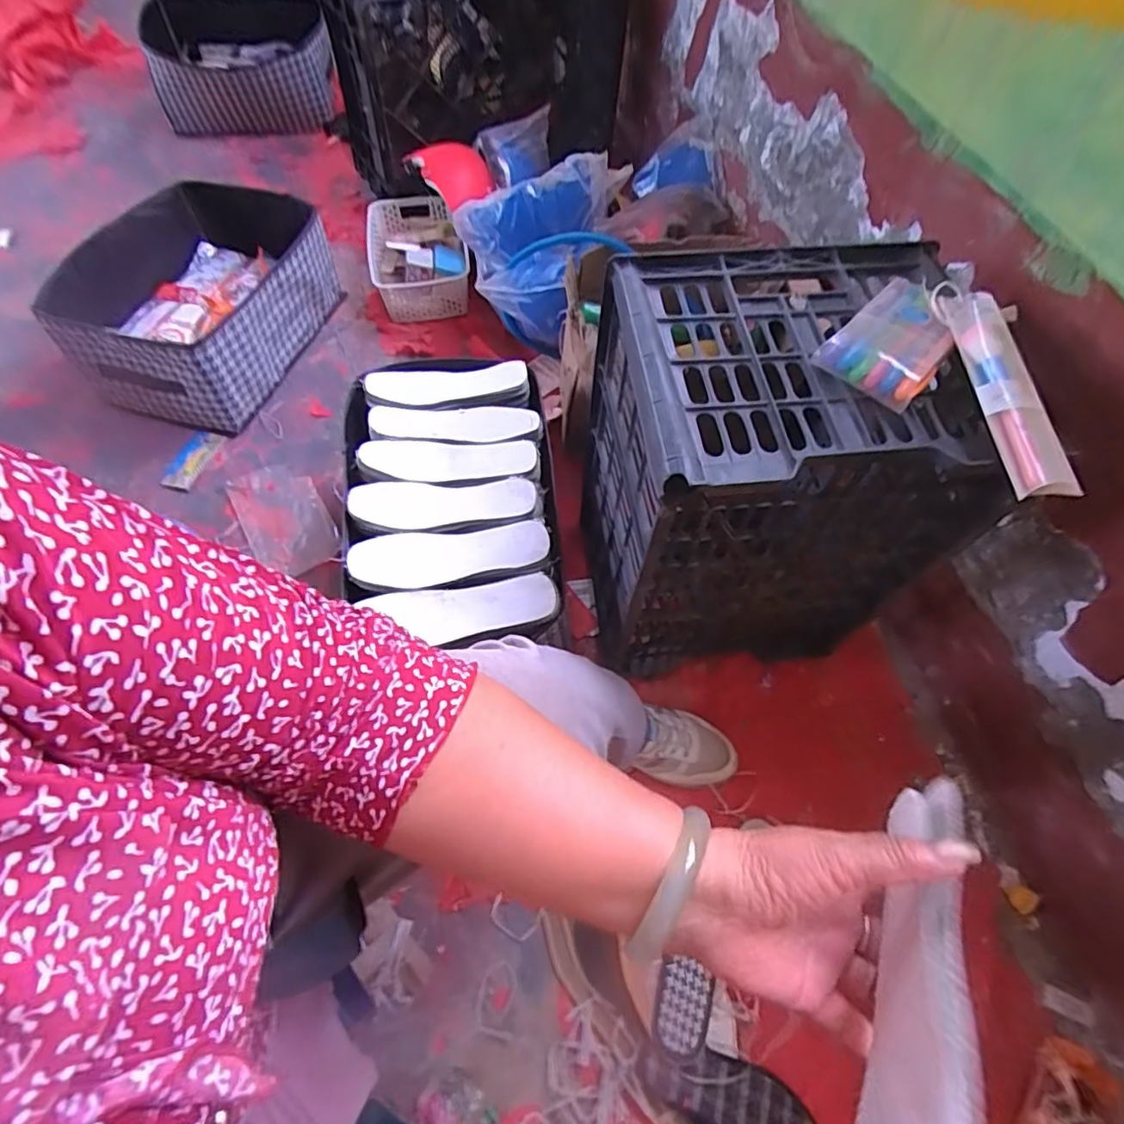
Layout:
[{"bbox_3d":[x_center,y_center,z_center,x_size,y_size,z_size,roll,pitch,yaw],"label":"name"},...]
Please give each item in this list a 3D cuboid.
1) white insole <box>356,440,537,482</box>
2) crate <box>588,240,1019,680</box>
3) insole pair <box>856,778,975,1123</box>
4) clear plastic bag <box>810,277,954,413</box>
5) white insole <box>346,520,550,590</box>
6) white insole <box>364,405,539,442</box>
[{"bbox_3d":[-0.152,-0.138,0.773,0.228,0.025,0.069,2,61,-2],"label":"white insole"},{"bbox_3d":[0.211,-0.072,0.699,0.323,0.463,0.263,-6,63,-5],"label":"crate"},{"bbox_3d":[0.155,0.197,0.257,0.013,0.061,0.228,27,46,11],"label":"insole pair"},{"bbox_3d":[0.289,-0.189,0.498,0.130,0.021,0.084,-41,71,-20],"label":"clear plastic bag"},{"bbox_3d":[-0.135,-0.008,0.698,0.232,0.014,0.071,-5,64,-1],"label":"white insole"},{"bbox_3d":[-0.152,-0.199,0.813,0.230,0.025,0.070,1,63,-2],"label":"white insole"}]

